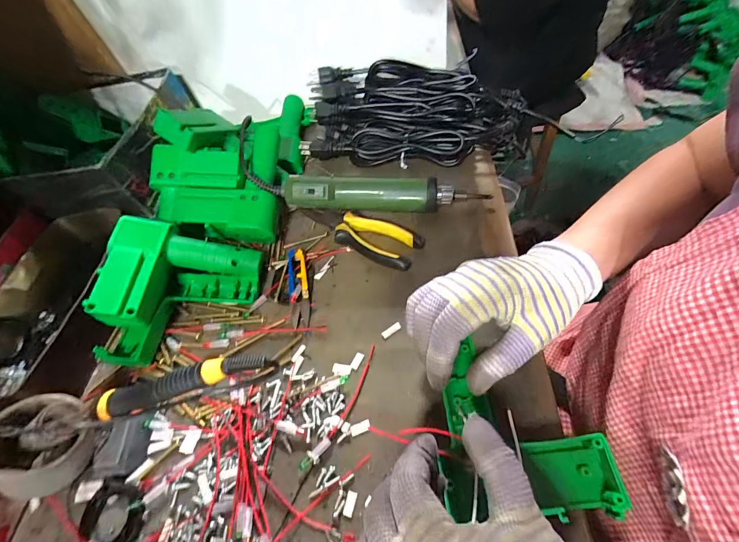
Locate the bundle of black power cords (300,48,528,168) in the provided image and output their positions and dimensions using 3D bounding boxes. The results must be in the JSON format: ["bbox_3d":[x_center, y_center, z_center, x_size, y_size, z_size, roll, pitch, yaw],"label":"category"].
[{"bbox_3d":[0.061,-0.230,0.494,0.314,0.084,0.150,1,56,12],"label":"bundle of black power cords"}]

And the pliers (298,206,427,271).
[{"bbox_3d":[-0.014,-0.051,0.412,0.155,0.021,0.049,24,63,25],"label":"pliers"}]

